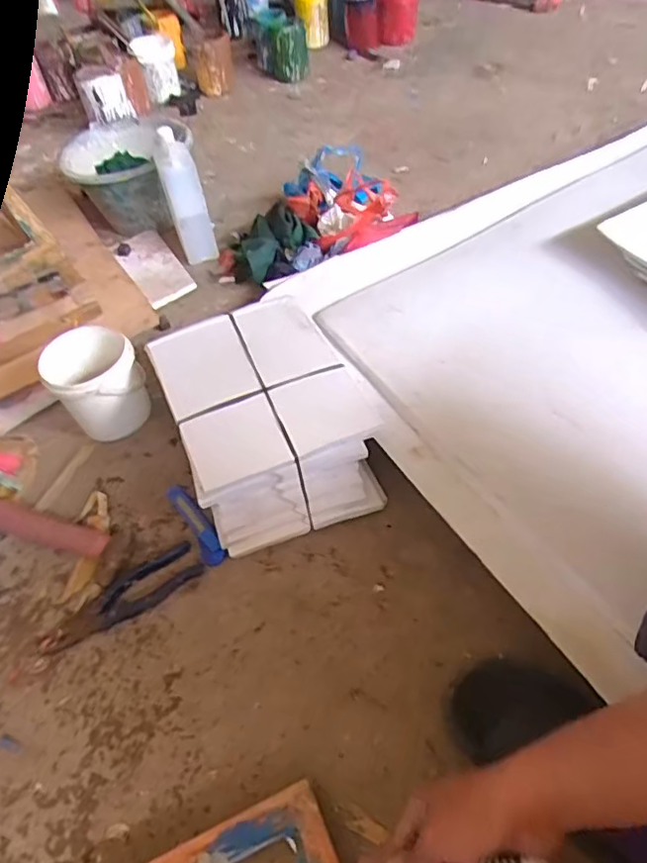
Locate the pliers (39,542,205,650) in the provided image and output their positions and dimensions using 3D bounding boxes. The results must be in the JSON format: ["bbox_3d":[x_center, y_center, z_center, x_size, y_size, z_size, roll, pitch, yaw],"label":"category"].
[{"bbox_3d":[-0.228,0.197,0.651,0.180,0.011,0.047,-34,56,-20],"label":"pliers"}]

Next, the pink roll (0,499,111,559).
[{"bbox_3d":[-0.378,0.115,0.718,0.234,0.028,0.041,12,54,15],"label":"pink roll"}]

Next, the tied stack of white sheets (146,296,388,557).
[{"bbox_3d":[-0.072,-0.016,0.744,0.235,0.130,0.300,-20,54,-11],"label":"tied stack of white sheets"}]

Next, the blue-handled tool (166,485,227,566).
[{"bbox_3d":[-0.167,0.119,0.732,0.028,0.012,0.138,-29,54,-16],"label":"blue-handled tool"}]

